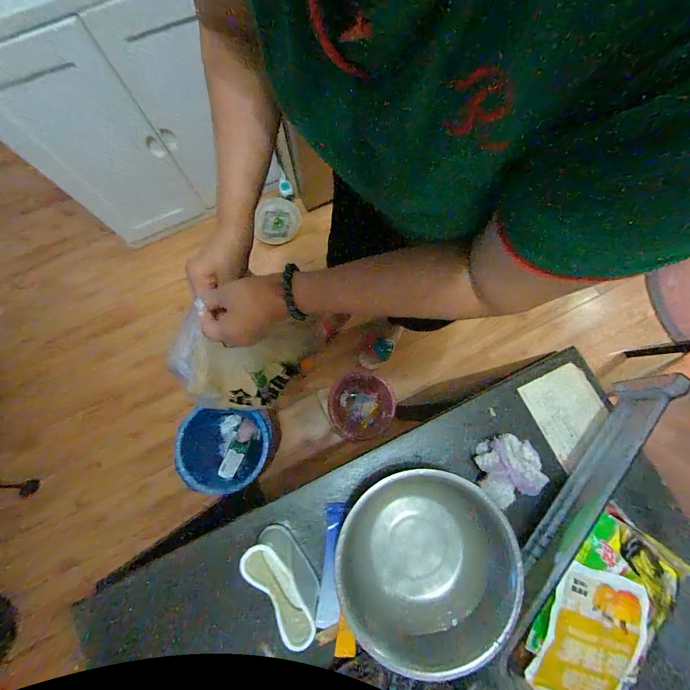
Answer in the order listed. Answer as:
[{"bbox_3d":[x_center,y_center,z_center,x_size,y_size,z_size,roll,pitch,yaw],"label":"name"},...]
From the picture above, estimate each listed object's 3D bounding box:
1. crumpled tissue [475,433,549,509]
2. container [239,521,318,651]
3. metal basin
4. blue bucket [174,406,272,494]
[{"bbox_3d":[0.222,0.169,0.437,0.090,0.040,0.081,-18,79,-4],"label":"crumpled tissue"},{"bbox_3d":[-0.075,0.286,0.387,0.045,0.072,0.115,-35,81,-7],"label":"container"},{"bbox_3d":[0.093,0.272,0.393,0.190,0.081,0.218,26,79,5],"label":"metal basin"},{"bbox_3d":[-0.361,0.324,1.015,0.275,0.217,0.230,10,78,2],"label":"blue bucket"}]

